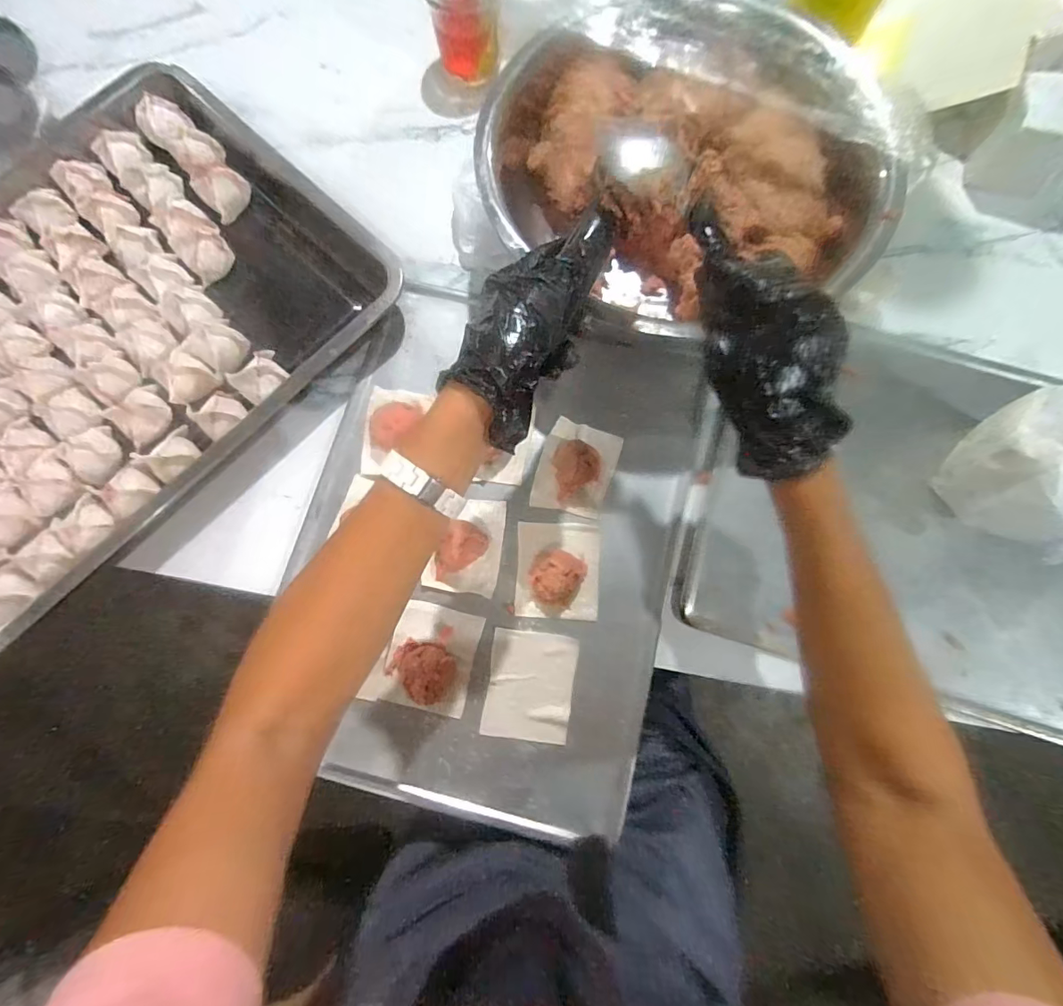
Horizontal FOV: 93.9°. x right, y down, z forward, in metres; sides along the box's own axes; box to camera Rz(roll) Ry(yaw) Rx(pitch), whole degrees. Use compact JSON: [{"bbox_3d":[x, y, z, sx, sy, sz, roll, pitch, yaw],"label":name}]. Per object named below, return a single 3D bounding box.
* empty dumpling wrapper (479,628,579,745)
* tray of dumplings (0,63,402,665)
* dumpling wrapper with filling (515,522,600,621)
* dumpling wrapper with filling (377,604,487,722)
[{"bbox_3d":[-0.001,0.156,0.425,0.072,0.004,0.087,7,78,3],"label":"empty dumpling wrapper"},{"bbox_3d":[-0.449,-0.132,0.466,0.394,0.052,0.577,43,82,9],"label":"tray of dumplings"},{"bbox_3d":[0.024,0.058,0.435,0.073,0.031,0.084,3,78,2],"label":"dumpling wrapper with filling"},{"bbox_3d":[-0.085,0.130,0.416,0.071,0.030,0.084,13,79,4],"label":"dumpling wrapper with filling"}]

